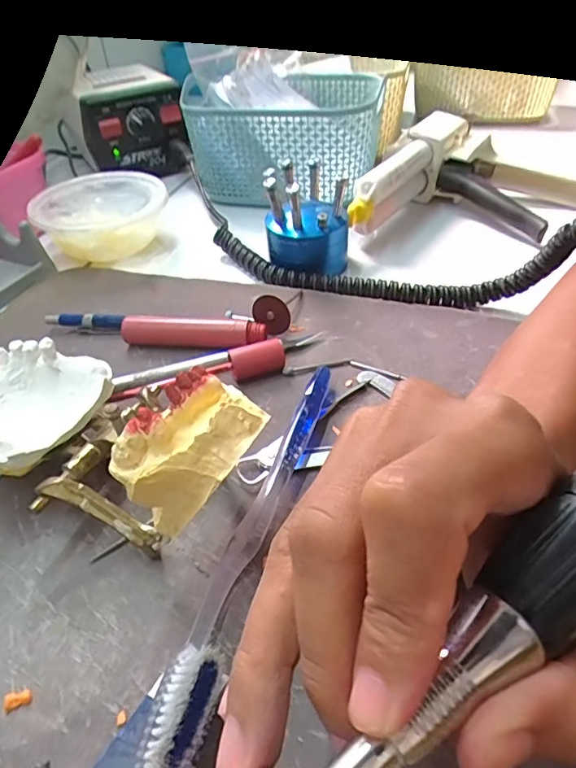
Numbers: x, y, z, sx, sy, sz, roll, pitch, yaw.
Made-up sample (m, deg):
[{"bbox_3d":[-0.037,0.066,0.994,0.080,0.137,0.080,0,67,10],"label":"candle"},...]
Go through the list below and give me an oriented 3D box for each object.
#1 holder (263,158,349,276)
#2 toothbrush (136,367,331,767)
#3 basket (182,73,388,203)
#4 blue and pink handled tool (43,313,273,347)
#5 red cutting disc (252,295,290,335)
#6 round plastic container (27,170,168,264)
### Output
[{"bbox_3d":[0.014,-0.117,0.369,0.058,0.064,0.060,-2,42,2],"label":"holder"},{"bbox_3d":[-0.012,0.055,0.216,0.022,0.022,0.184,9,44,13],"label":"toothbrush"},{"bbox_3d":[0.001,-0.225,0.482,0.164,0.081,0.123,9,44,14],"label":"basket"},{"bbox_3d":[-0.083,-0.034,0.323,0.142,0.018,0.014,7,43,11],"label":"blue and pink handled tool"},{"bbox_3d":[-0.011,-0.042,0.322,0.026,0.023,0.007,27,51,30],"label":"red cutting disc"},{"bbox_3d":[-0.151,-0.135,0.429,0.099,0.042,0.099,-2,42,2],"label":"round plastic container"}]

